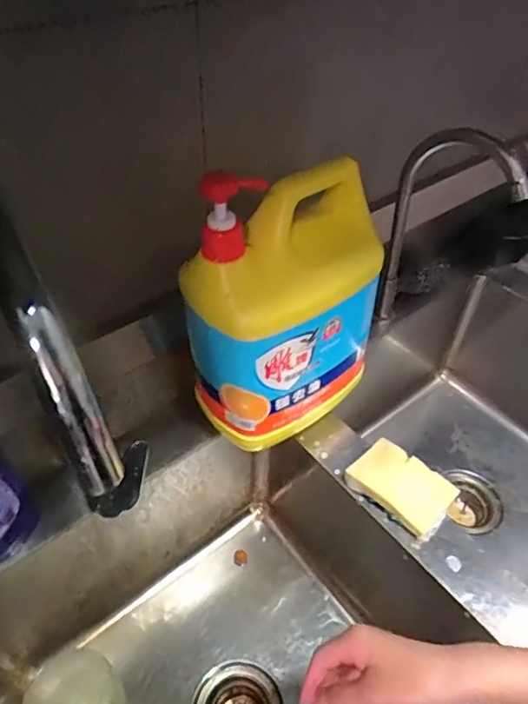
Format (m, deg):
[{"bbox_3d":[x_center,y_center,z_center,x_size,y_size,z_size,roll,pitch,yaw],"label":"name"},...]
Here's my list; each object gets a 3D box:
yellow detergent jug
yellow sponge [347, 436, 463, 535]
[{"bbox_3d":[0.025,-0.045,0.540,0.198,0.272,0.116,-32,54,-28],"label":"yellow detergent jug"},{"bbox_3d":[0.155,0.144,0.568,0.102,0.019,0.074,34,54,27],"label":"yellow sponge"}]

